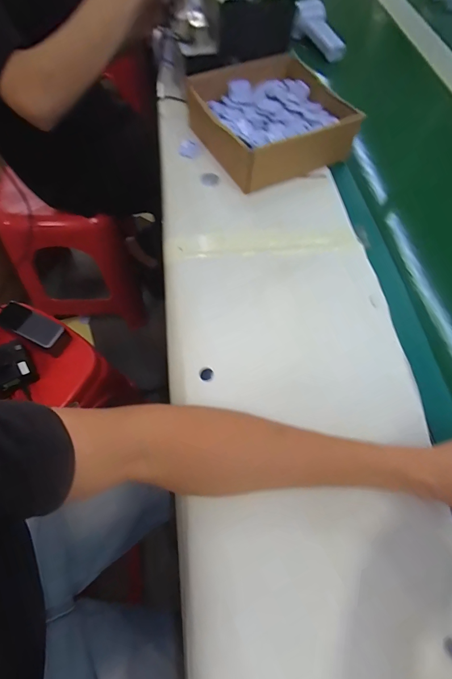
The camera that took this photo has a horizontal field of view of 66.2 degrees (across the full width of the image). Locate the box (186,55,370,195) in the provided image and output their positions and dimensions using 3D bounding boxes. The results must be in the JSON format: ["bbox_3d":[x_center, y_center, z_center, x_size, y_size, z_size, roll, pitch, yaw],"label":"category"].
[{"bbox_3d":[0.069,-0.340,0.542,0.196,0.073,0.200,-22,63,-15],"label":"box"}]

